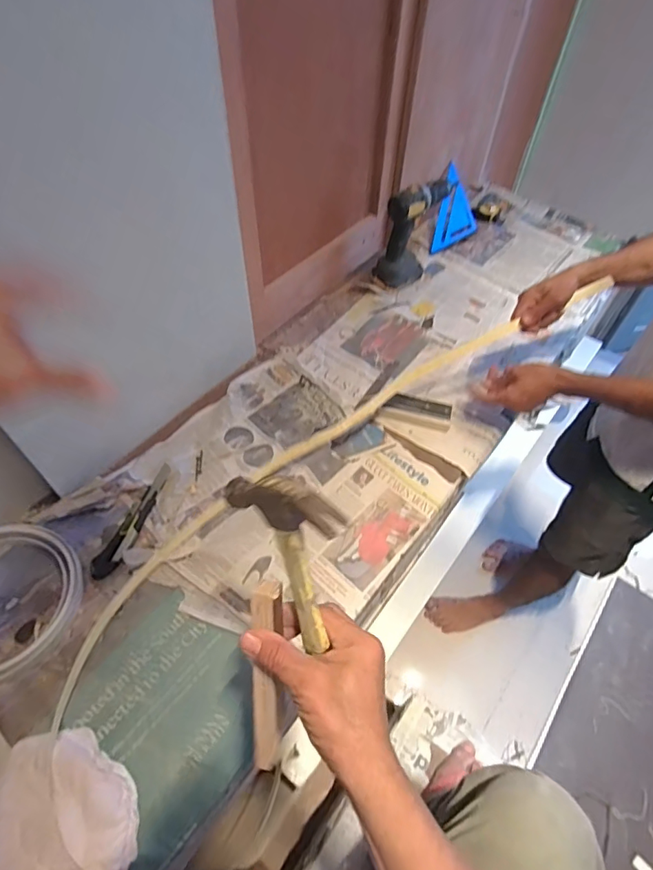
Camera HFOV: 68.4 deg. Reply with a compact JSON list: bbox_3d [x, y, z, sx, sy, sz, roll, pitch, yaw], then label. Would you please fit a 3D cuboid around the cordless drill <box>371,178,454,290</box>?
[{"bbox_3d":[0.187,-0.451,1.081,0.086,0.212,0.145,33,59,20],"label":"cordless drill"}]

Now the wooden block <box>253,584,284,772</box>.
[{"bbox_3d":[-0.050,0.209,0.409,0.027,0.180,0.020,3,12,-1],"label":"wooden block"}]

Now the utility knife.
[{"bbox_3d":[-0.302,0.131,0.758,0.037,0.020,0.197,20,55,11],"label":"utility knife"}]

